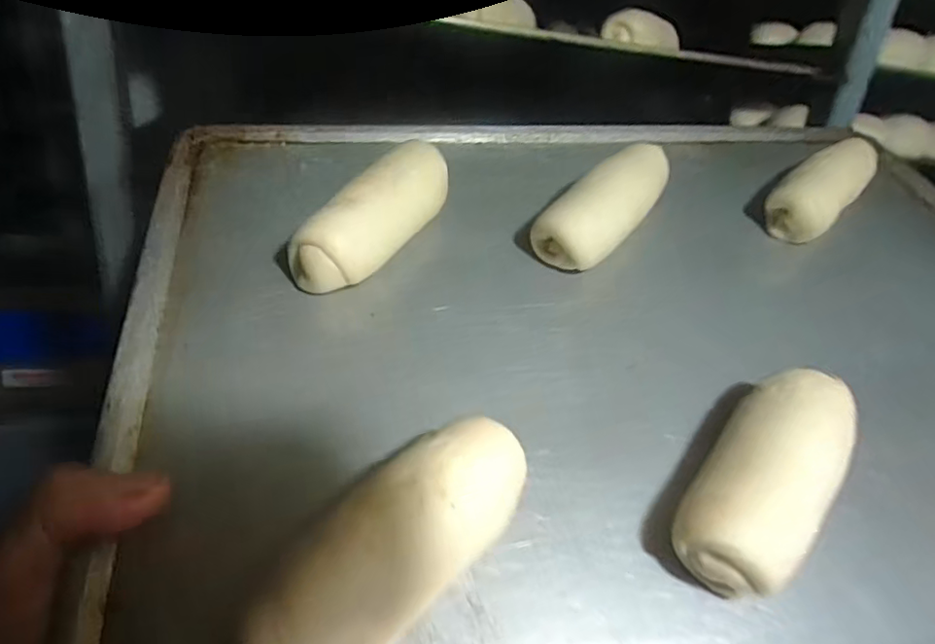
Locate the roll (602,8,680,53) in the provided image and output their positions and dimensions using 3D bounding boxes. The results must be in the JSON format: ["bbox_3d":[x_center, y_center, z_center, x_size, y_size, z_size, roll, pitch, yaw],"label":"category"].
[{"bbox_3d":[0.134,-0.222,0.441,0.036,0.025,0.060,25,30,34],"label":"roll"}]

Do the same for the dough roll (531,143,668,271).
[{"bbox_3d":[0.075,-0.064,0.296,0.030,0.025,0.095,27,56,35],"label":"dough roll"}]

